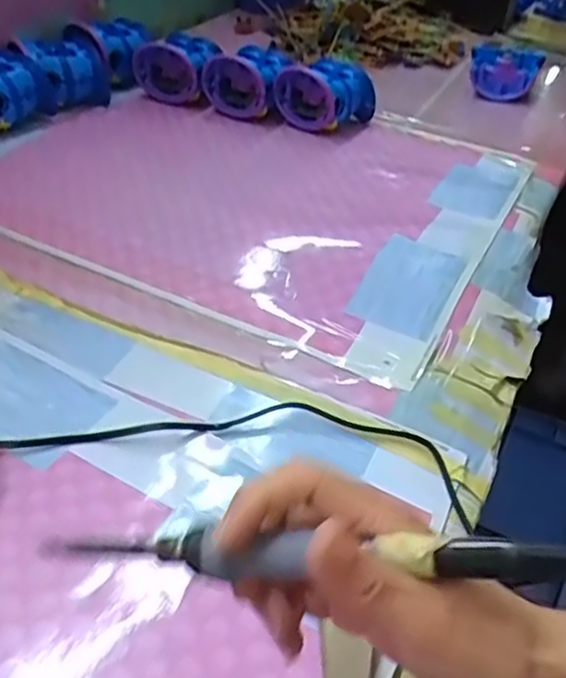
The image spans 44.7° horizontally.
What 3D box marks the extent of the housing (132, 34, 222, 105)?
[{"bbox_3d":[-0.121,-0.321,0.814,0.091,0.064,0.078,18,42,13],"label":"housing"}]

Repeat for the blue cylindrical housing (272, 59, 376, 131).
[{"bbox_3d":[0.048,-0.272,0.767,0.078,0.067,0.089,35,49,30],"label":"blue cylindrical housing"}]

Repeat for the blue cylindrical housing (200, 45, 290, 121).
[{"bbox_3d":[-0.037,-0.299,0.791,0.082,0.066,0.077,21,43,17],"label":"blue cylindrical housing"}]

